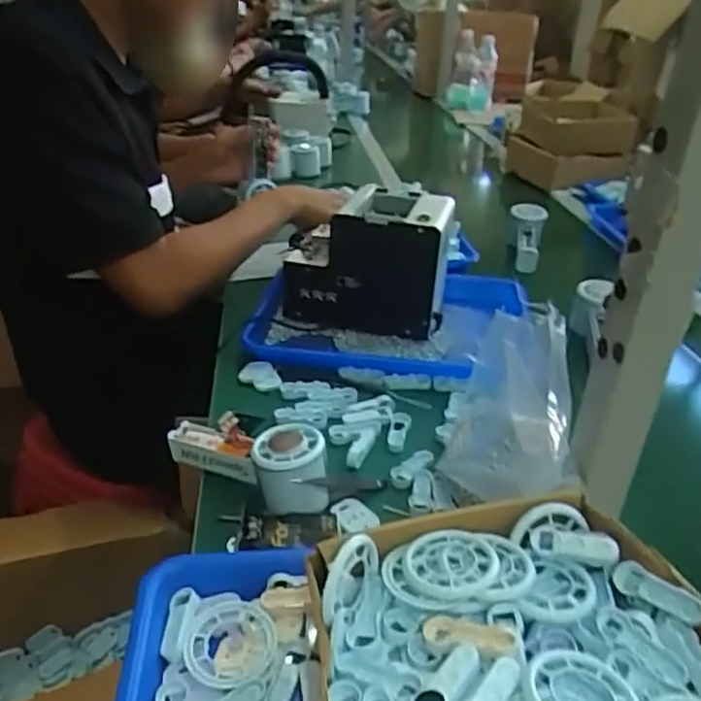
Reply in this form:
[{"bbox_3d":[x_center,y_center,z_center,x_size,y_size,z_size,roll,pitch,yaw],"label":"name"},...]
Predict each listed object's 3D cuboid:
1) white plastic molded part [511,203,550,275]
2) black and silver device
[{"bbox_3d":[0.278,-0.177,1.019,0.055,0.059,0.132,3,66,7],"label":"white plastic molded part"},{"bbox_3d":[0.022,-0.104,0.794,0.194,0.149,0.111,10,31,13],"label":"black and silver device"}]

